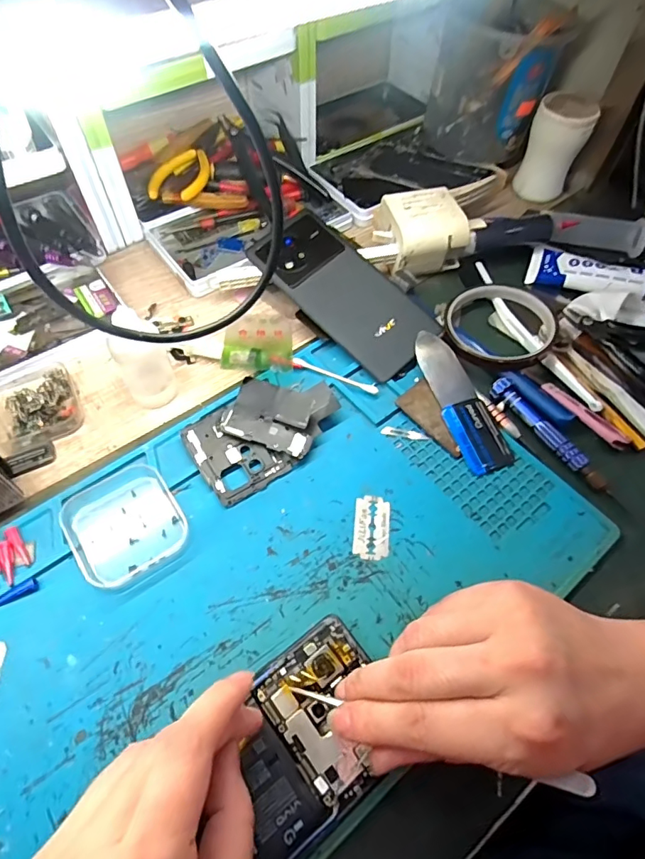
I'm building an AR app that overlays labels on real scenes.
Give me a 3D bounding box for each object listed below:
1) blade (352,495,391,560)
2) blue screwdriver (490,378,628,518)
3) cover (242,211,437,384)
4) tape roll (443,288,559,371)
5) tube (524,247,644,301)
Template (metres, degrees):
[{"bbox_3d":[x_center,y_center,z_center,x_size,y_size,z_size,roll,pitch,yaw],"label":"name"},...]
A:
[{"bbox_3d":[0.032,0.062,0.311,0.023,0.004,0.042,7,58,3],"label":"blade"},{"bbox_3d":[0.165,0.006,0.342,0.015,0.011,0.117,-30,63,-19],"label":"blue screwdriver"},{"bbox_3d":[0.019,-0.115,0.399,0.073,0.008,0.158,-42,80,-14],"label":"cover"},{"bbox_3d":[0.140,-0.085,0.394,0.087,0.018,0.083,1,58,-1],"label":"tape roll"},{"bbox_3d":[0.253,-0.133,0.424,0.135,0.026,0.043,23,60,12],"label":"tube"}]

